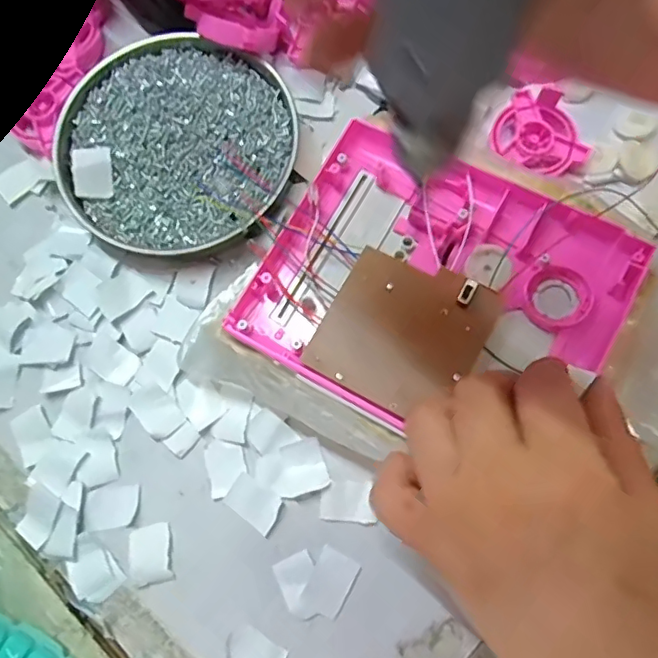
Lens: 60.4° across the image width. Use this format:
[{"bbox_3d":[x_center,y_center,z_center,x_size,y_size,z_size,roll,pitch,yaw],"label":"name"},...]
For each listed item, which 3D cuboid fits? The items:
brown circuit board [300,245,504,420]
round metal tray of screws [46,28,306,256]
[{"bbox_3d":[0.035,0.000,0.266,0.071,0.014,0.071,29,77,8],"label":"brown circuit board"},{"bbox_3d":[-0.089,-0.106,0.329,0.129,0.026,0.131,-1,76,2],"label":"round metal tray of screws"}]

